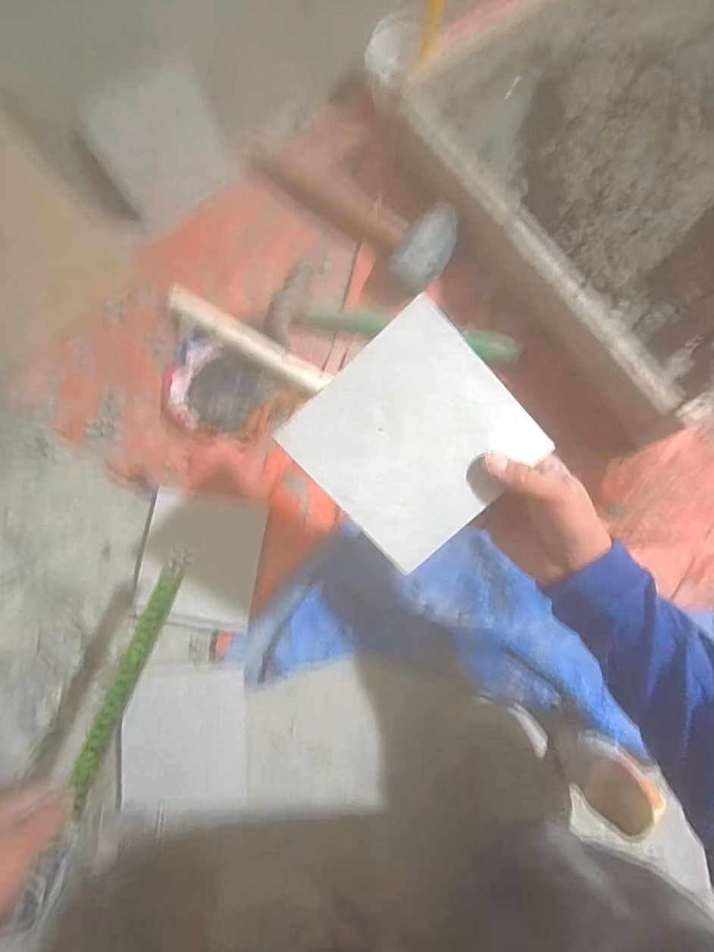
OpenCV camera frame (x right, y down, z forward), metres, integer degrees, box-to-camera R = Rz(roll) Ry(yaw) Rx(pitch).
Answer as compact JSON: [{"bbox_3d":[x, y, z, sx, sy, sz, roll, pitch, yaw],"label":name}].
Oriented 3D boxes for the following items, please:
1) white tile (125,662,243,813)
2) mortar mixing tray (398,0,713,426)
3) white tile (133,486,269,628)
[{"bbox_3d":[-0.203,0.305,0.527,0.143,0.014,0.155,-4,82,5],"label":"white tile"},{"bbox_3d":[0.479,-0.451,0.521,0.721,0.101,0.492,-33,80,0],"label":"mortar mixing tray"},{"bbox_3d":[-0.192,0.099,0.553,0.147,0.015,0.149,9,83,7],"label":"white tile"}]

